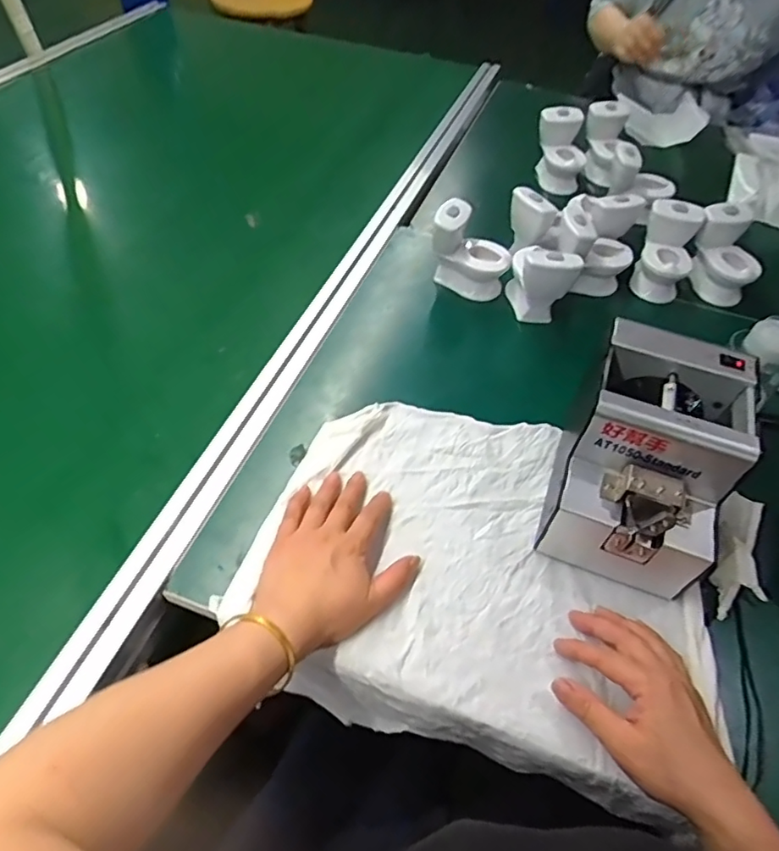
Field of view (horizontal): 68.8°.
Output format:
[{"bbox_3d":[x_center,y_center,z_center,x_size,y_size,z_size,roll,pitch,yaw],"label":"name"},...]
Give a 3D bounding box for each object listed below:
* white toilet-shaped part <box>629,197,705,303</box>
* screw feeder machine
[{"bbox_3d":[0.377,-0.239,0.770,0.077,0.107,0.095,24,54,13],"label":"white toilet-shaped part"},{"bbox_3d":[0.224,0.033,0.503,0.126,0.143,0.186,20,54,11],"label":"screw feeder machine"}]

